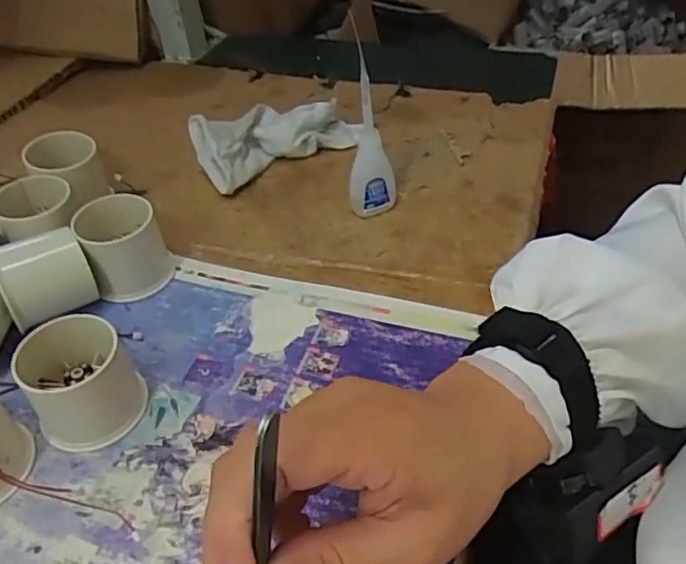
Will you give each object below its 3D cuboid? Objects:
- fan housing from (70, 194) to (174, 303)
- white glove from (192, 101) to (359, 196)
[{"bbox_3d":[-0.146,-0.023,0.394,0.049,0.051,0.046,-21,46,-18],"label":"fan housing"},{"bbox_3d":[-0.053,-0.130,0.512,0.151,0.038,0.071,-28,49,-24],"label":"white glove"}]

